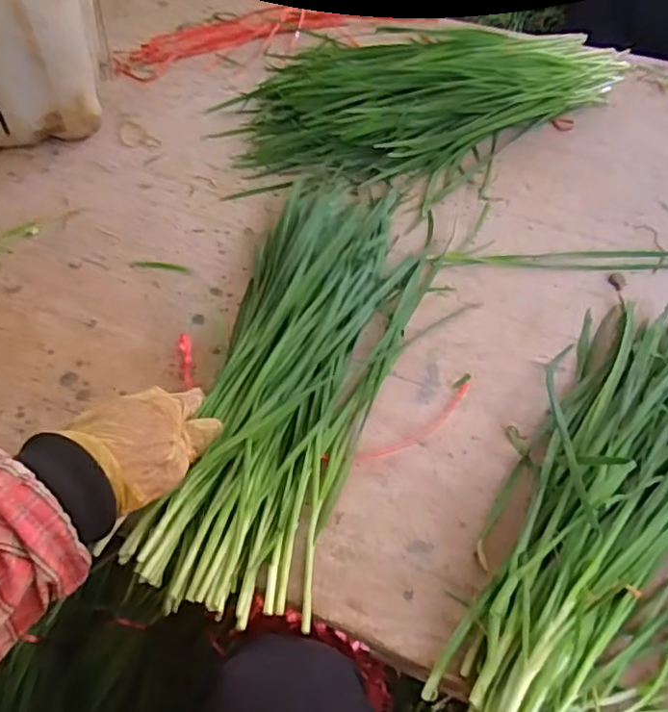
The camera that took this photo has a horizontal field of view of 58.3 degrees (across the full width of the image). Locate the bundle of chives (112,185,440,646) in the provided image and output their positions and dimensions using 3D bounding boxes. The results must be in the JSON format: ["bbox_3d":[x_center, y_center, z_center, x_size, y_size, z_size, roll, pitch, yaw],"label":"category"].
[{"bbox_3d":[-0.020,-0.012,0.493,0.148,0.057,0.428,13,53,8],"label":"bundle of chives"}]

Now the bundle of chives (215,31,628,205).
[{"bbox_3d":[0.090,-0.355,0.766,0.492,0.053,0.310,-26,58,-20],"label":"bundle of chives"}]

